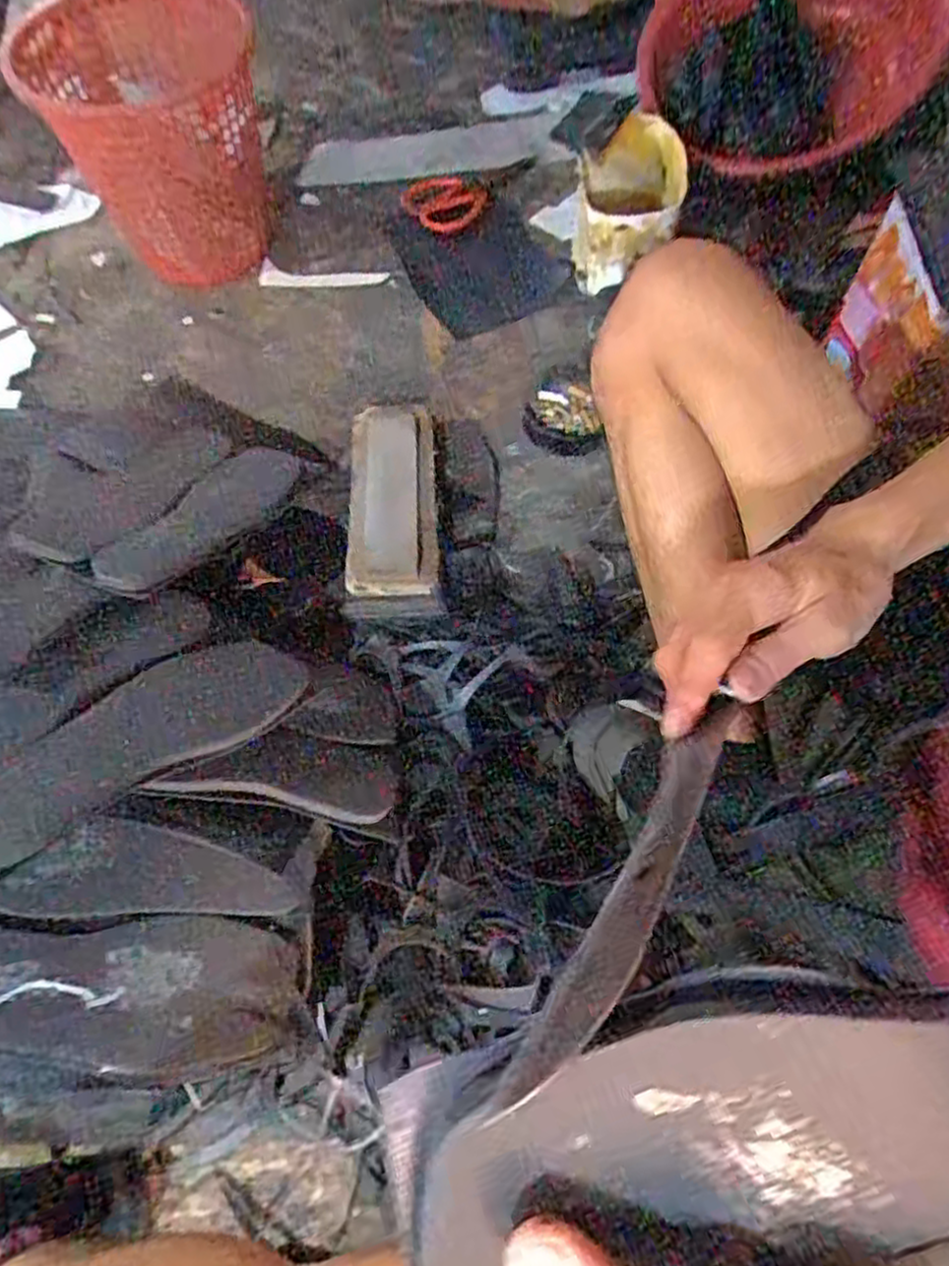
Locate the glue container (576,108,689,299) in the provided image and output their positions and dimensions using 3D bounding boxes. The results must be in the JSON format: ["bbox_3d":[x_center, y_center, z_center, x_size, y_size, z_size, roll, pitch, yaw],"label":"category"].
[{"bbox_3d":[0.181,-0.505,0.887,0.123,0.106,0.176,9,63,6],"label":"glue container"}]

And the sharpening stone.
[{"bbox_3d":[-0.082,-0.145,0.758,0.086,0.024,0.235,-3,63,0],"label":"sharpening stone"}]

